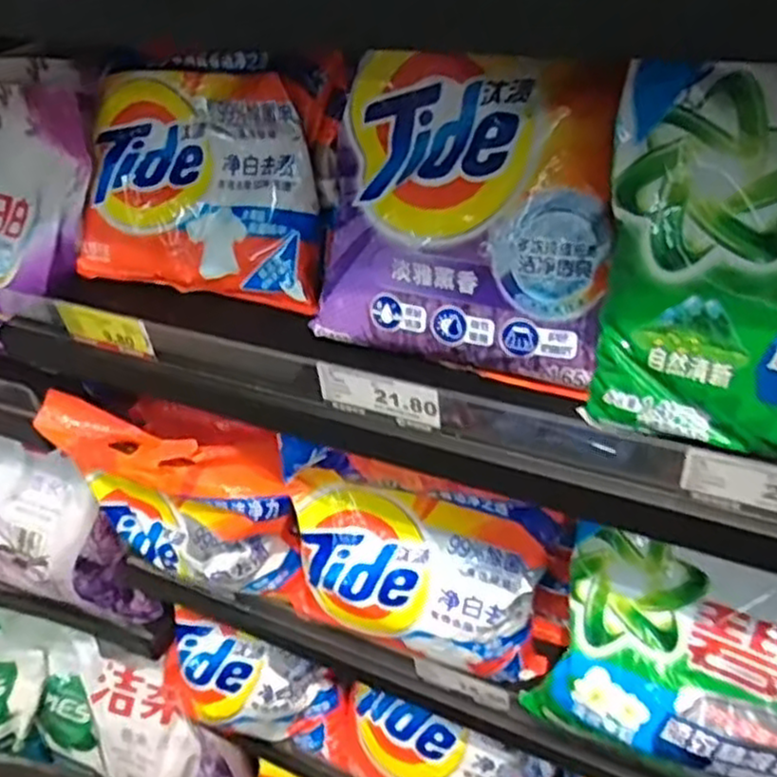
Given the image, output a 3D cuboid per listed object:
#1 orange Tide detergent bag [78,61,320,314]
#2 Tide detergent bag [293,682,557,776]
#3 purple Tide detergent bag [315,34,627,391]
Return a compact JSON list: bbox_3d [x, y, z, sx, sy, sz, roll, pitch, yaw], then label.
[{"bbox_3d":[-0.154,-0.179,0.671,0.232,0.184,0.065,13,12,18],"label":"orange Tide detergent bag"},{"bbox_3d":[0.038,0.427,0.870,0.302,0.165,0.074,18,48,21],"label":"Tide detergent bag"},{"bbox_3d":[0.051,-0.121,0.518,0.213,0.210,0.075,16,18,26],"label":"purple Tide detergent bag"}]

